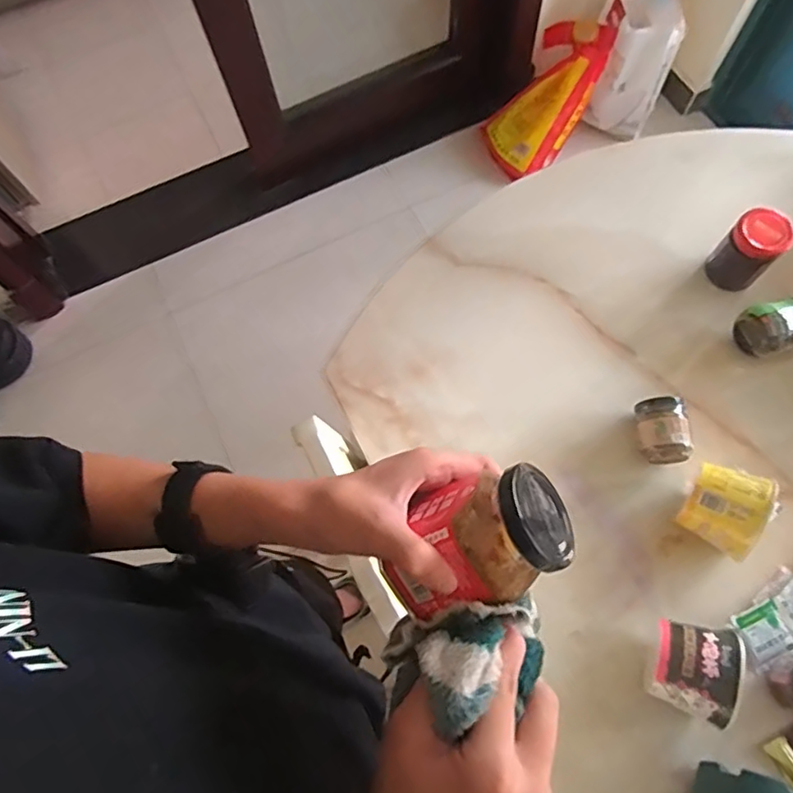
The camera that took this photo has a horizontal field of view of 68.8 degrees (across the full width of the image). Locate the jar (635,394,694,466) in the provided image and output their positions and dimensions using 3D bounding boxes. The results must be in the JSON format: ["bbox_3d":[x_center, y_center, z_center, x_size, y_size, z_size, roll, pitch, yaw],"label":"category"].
[{"bbox_3d":[0.324,0.044,0.709,0.059,0.054,0.078,-6,71,0],"label":"jar"}]

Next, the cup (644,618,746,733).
[{"bbox_3d":[0.303,0.284,0.607,0.076,0.087,0.093,12,72,7],"label":"cup"}]

